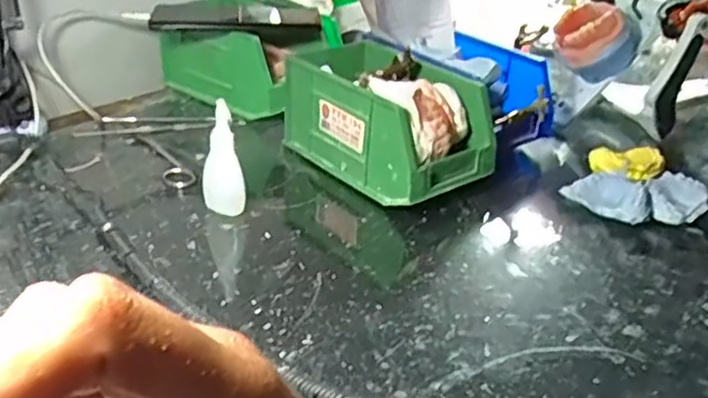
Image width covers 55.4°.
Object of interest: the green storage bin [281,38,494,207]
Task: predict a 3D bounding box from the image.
[{"bbox_3d":[0.031,-0.069,0.582,0.104,0.091,0.171,-21,38,-37],"label":"green storage bin"}]

